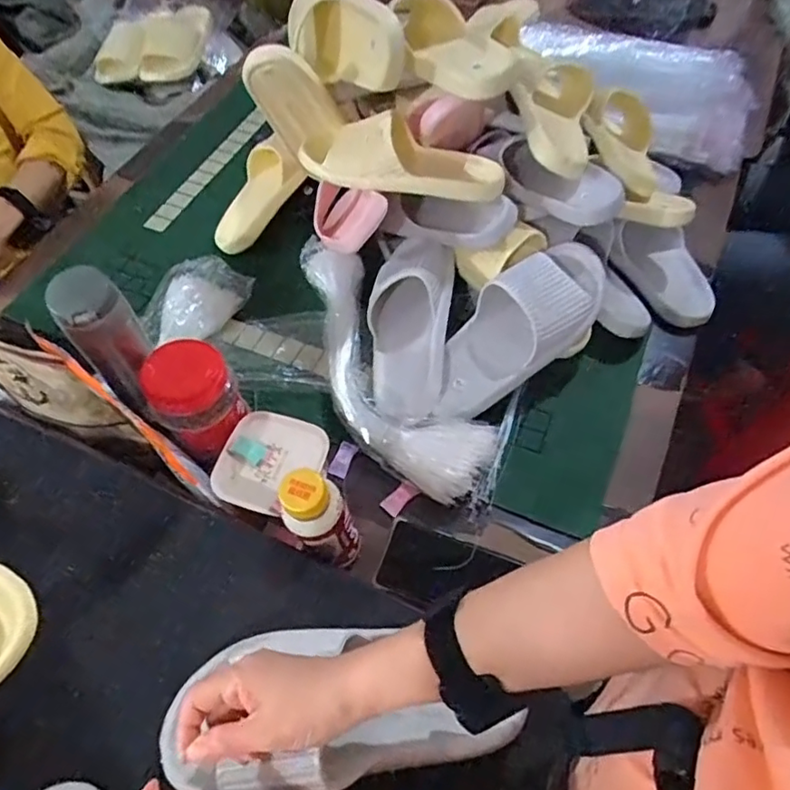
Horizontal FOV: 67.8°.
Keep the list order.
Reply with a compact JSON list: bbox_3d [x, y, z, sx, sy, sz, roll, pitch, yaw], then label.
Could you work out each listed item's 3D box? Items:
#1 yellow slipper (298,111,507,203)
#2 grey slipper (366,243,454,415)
[{"bbox_3d":[0.011,-0.299,0.726,0.242,0.086,0.092,9,56,8],"label":"yellow slipper"},{"bbox_3d":[0.017,-0.091,0.736,0.105,0.064,0.249,4,78,5],"label":"grey slipper"}]

